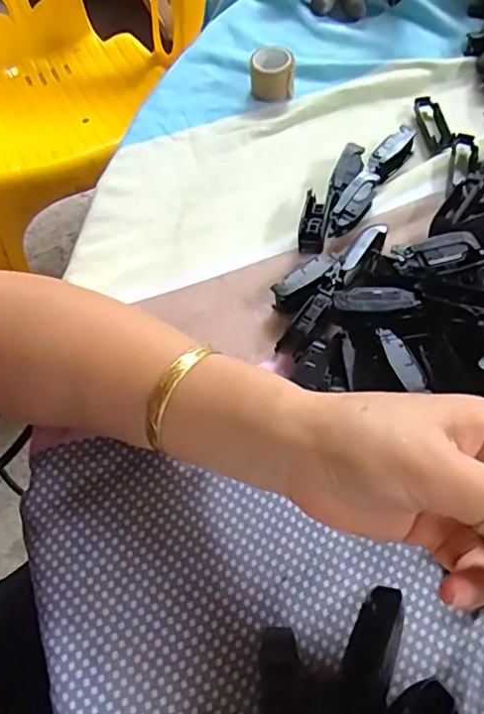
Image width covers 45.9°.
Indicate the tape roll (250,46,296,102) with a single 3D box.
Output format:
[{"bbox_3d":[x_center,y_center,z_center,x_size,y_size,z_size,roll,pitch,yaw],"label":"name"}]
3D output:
[{"bbox_3d":[0.024,-0.220,0.441,0.032,0.024,0.034,5,61,5],"label":"tape roll"}]

